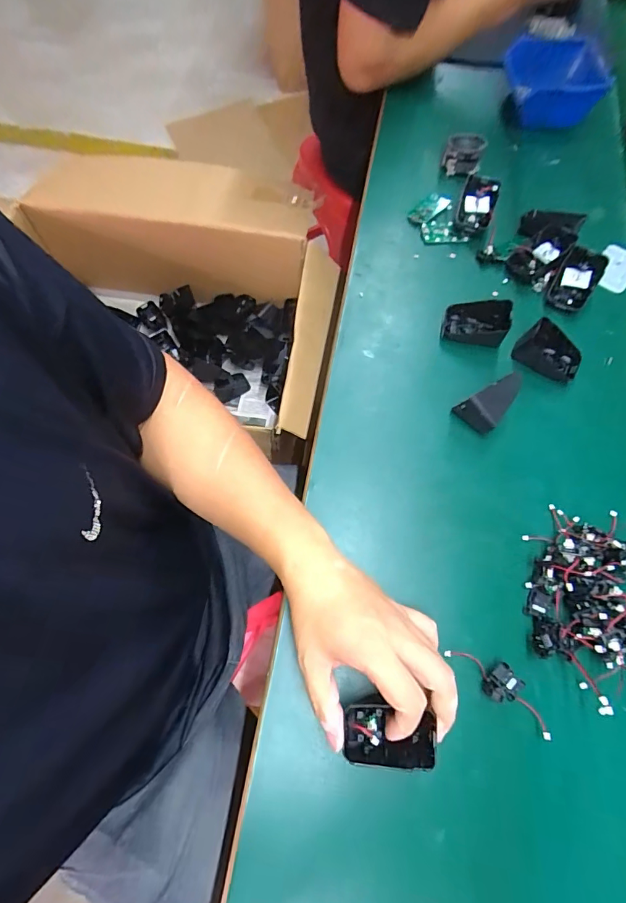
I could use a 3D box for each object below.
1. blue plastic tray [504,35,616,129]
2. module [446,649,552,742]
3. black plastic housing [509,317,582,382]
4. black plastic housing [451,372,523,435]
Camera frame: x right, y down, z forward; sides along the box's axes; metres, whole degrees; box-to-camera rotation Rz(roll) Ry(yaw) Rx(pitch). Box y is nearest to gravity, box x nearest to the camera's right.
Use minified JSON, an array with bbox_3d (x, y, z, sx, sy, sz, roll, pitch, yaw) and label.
[{"bbox_3d":[0.344,-0.521,0.591,0.126,0.053,0.116,-1,70,0],"label":"blue plastic tray"},{"bbox_3d":[0.160,0.197,0.356,0.094,0.013,0.028,42,74,13],"label":"module"},{"bbox_3d":[0.265,-0.112,0.465,0.070,0.040,0.044,37,73,12],"label":"black plastic housing"},{"bbox_3d":[0.188,-0.051,0.440,0.064,0.033,0.039,-35,74,-13],"label":"black plastic housing"}]

